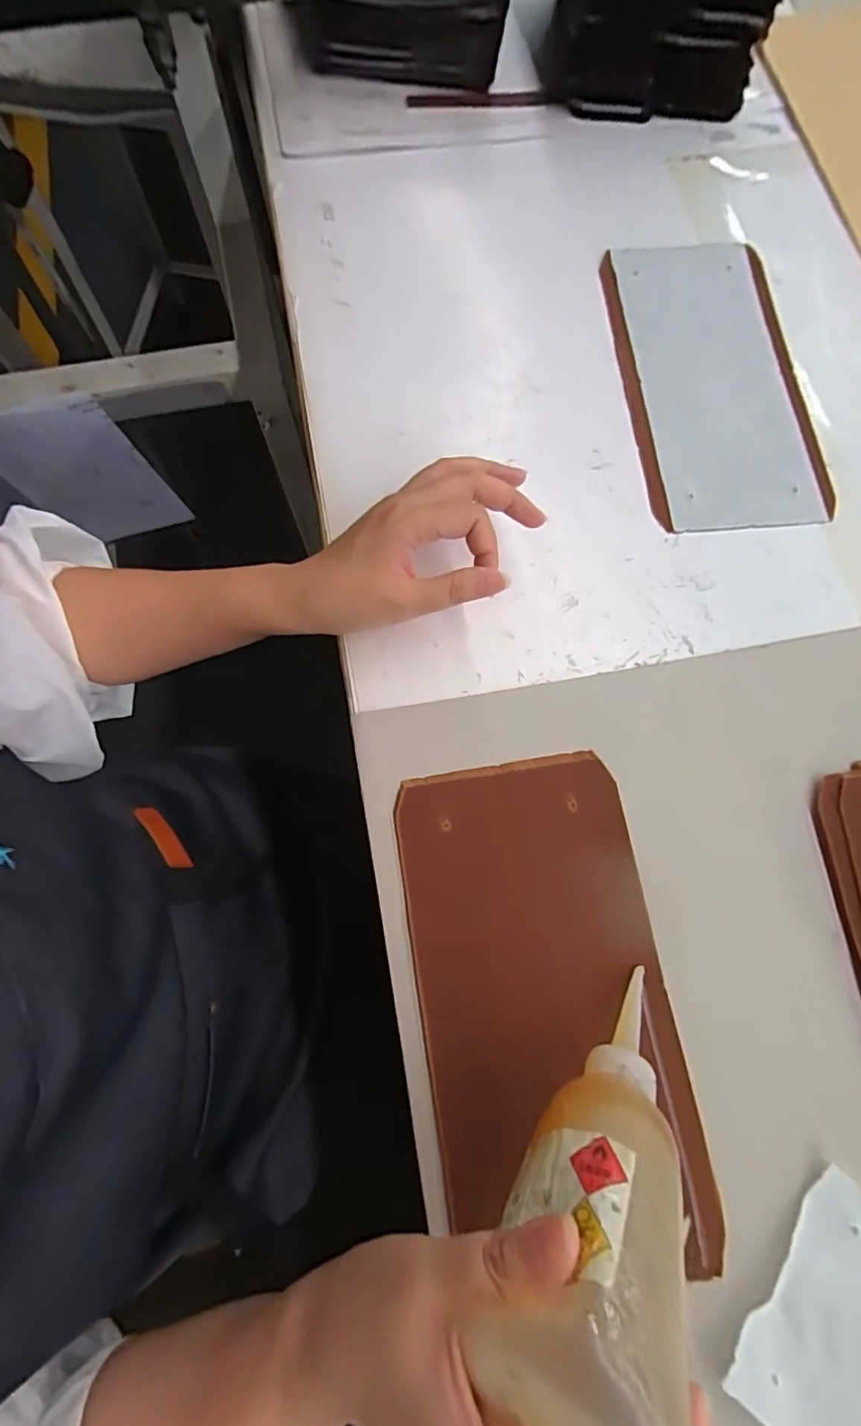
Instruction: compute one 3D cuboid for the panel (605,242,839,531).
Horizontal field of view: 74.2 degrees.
[{"bbox_3d":[0.206,-0.246,0.418,0.126,0.010,0.246,-6,75,-3],"label":"panel"}]

